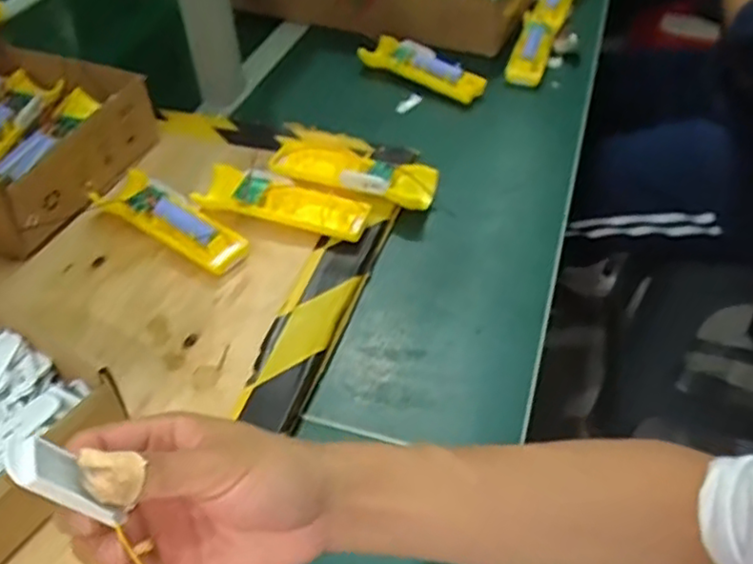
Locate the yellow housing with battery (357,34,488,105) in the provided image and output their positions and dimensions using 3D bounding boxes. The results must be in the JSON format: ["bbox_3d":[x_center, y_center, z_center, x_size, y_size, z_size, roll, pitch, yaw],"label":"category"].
[{"bbox_3d":[0.057,-0.262,0.839,0.161,0.047,0.025,21,49,21],"label":"yellow housing with battery"}]

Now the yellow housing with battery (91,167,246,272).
[{"bbox_3d":[-0.185,-0.059,0.614,0.158,0.027,0.050,27,51,25],"label":"yellow housing with battery"}]

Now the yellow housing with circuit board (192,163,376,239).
[{"bbox_3d":[-0.087,-0.076,0.635,0.160,0.023,0.054,14,47,15],"label":"yellow housing with circuit board"}]

